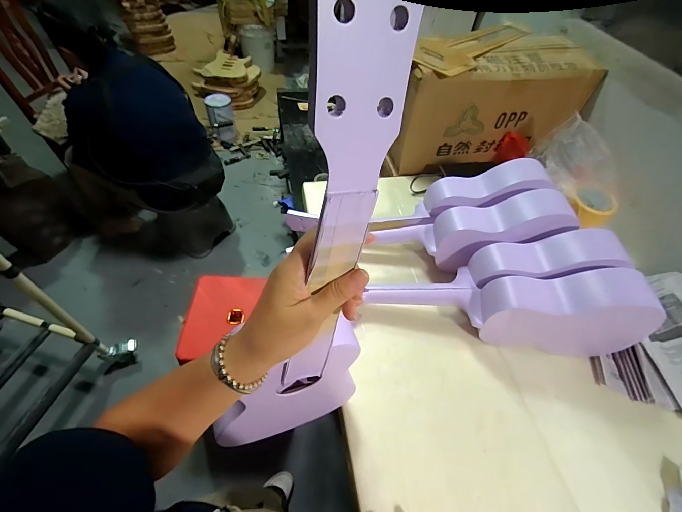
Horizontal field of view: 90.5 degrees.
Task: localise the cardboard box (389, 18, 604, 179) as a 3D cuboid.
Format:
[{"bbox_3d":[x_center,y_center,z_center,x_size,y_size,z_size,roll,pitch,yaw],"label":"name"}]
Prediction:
[{"bbox_3d":[0.398,-0.460,0.984,0.514,0.279,0.281,-4,53,-9],"label":"cardboard box"}]

